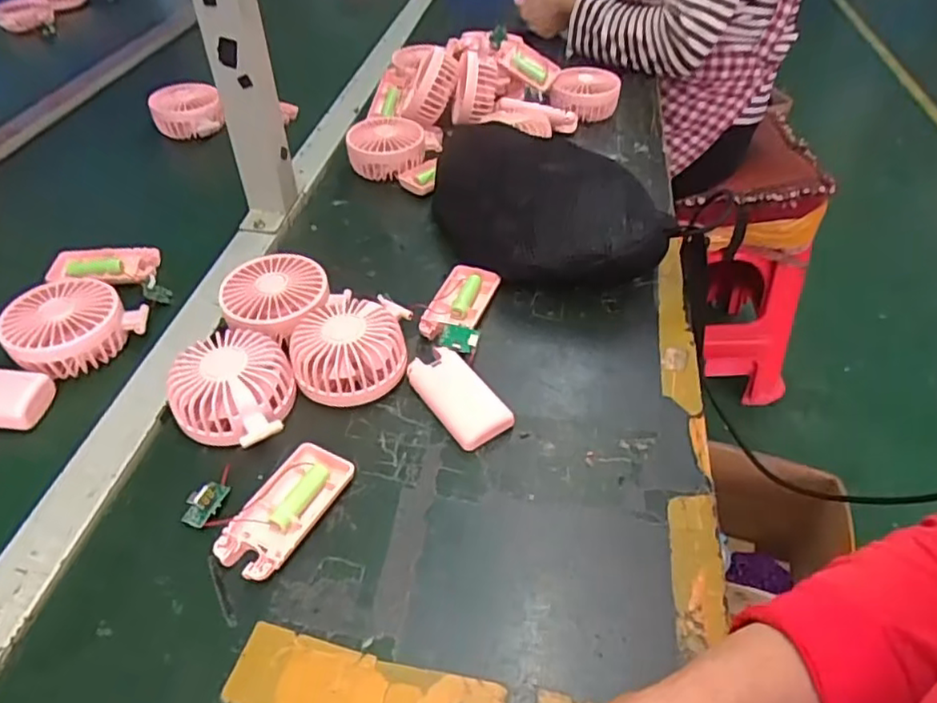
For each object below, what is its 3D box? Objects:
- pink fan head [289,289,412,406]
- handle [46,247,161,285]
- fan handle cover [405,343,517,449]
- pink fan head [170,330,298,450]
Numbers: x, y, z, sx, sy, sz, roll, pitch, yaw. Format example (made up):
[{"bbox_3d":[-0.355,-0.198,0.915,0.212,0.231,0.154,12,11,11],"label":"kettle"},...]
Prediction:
[{"bbox_3d":[-0.088,-0.005,0.510,0.082,0.049,0.101,12,45,14],"label":"pink fan head"},{"bbox_3d":[-0.337,-0.080,0.600,0.098,0.020,0.045,2,44,4],"label":"handle"},{"bbox_3d":[-0.007,0.034,0.484,0.042,0.019,0.089,-26,48,-23],"label":"fan handle cover"},{"bbox_3d":[-0.169,0.027,0.475,0.083,0.045,0.082,-1,43,1],"label":"pink fan head"}]

